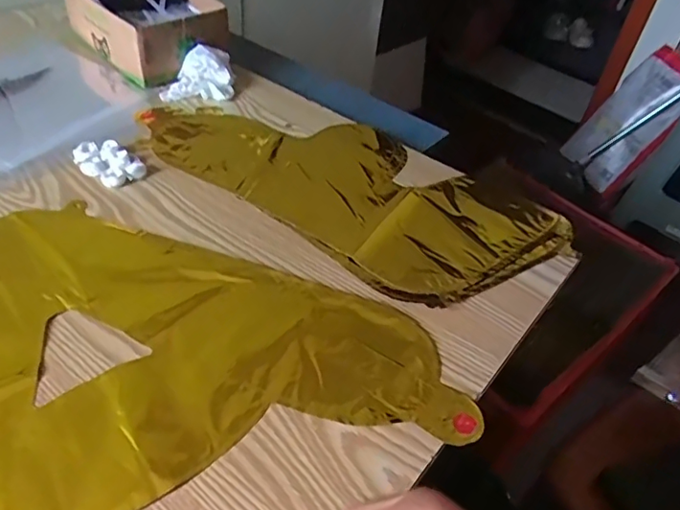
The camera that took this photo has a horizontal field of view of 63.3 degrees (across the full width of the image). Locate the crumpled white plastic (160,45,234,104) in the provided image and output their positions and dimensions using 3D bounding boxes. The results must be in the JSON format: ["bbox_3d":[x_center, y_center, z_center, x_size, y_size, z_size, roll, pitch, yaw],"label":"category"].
[{"bbox_3d":[-0.167,-0.213,0.645,0.083,0.035,0.070,-5,43,-12],"label":"crumpled white plastic"}]

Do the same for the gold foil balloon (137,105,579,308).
[{"bbox_3d":[0.000,-0.081,0.548,0.413,0.018,0.202,30,47,24],"label":"gold foil balloon"}]

